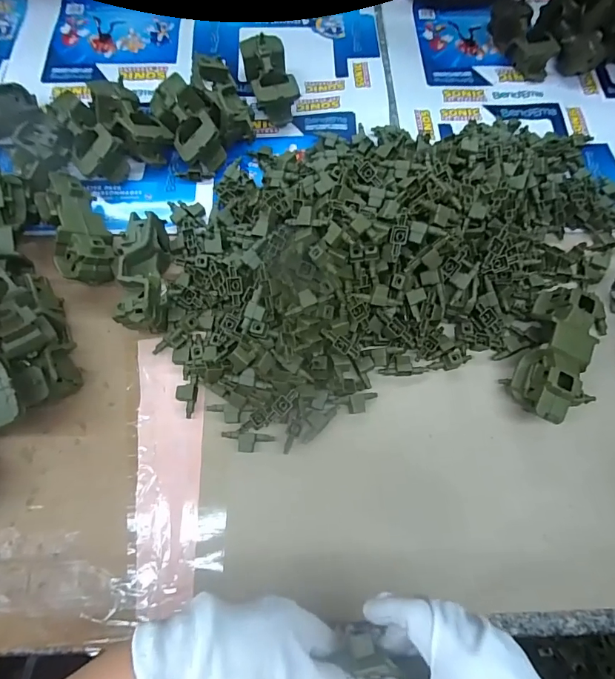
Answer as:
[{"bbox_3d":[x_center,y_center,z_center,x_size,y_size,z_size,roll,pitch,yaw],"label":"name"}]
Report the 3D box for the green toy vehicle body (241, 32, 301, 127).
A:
[{"bbox_3d":[-0.064,-0.452,0.729,0.074,0.071,0.142,-15,67,-4],"label":"green toy vehicle body"}]

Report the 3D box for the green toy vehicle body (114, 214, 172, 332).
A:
[{"bbox_3d":[-0.236,-0.100,0.599,0.066,0.067,0.183,-5,73,-3],"label":"green toy vehicle body"}]

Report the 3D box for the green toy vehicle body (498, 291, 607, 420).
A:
[{"bbox_3d":[0.339,0.021,0.566,0.091,0.077,0.184,26,74,6],"label":"green toy vehicle body"}]

